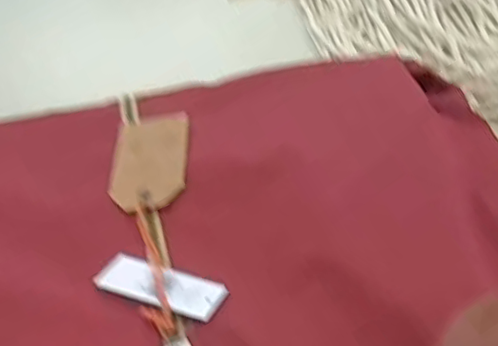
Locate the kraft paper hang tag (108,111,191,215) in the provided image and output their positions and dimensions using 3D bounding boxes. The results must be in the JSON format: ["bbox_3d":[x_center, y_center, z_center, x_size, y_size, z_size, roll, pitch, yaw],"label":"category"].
[{"bbox_3d":[-0.079,-0.009,0.500,0.059,0.004,0.098,-7,48,7],"label":"kraft paper hang tag"}]

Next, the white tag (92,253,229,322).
[{"bbox_3d":[-0.058,0.074,0.406,0.086,0.006,0.034,14,45,18],"label":"white tag"}]

